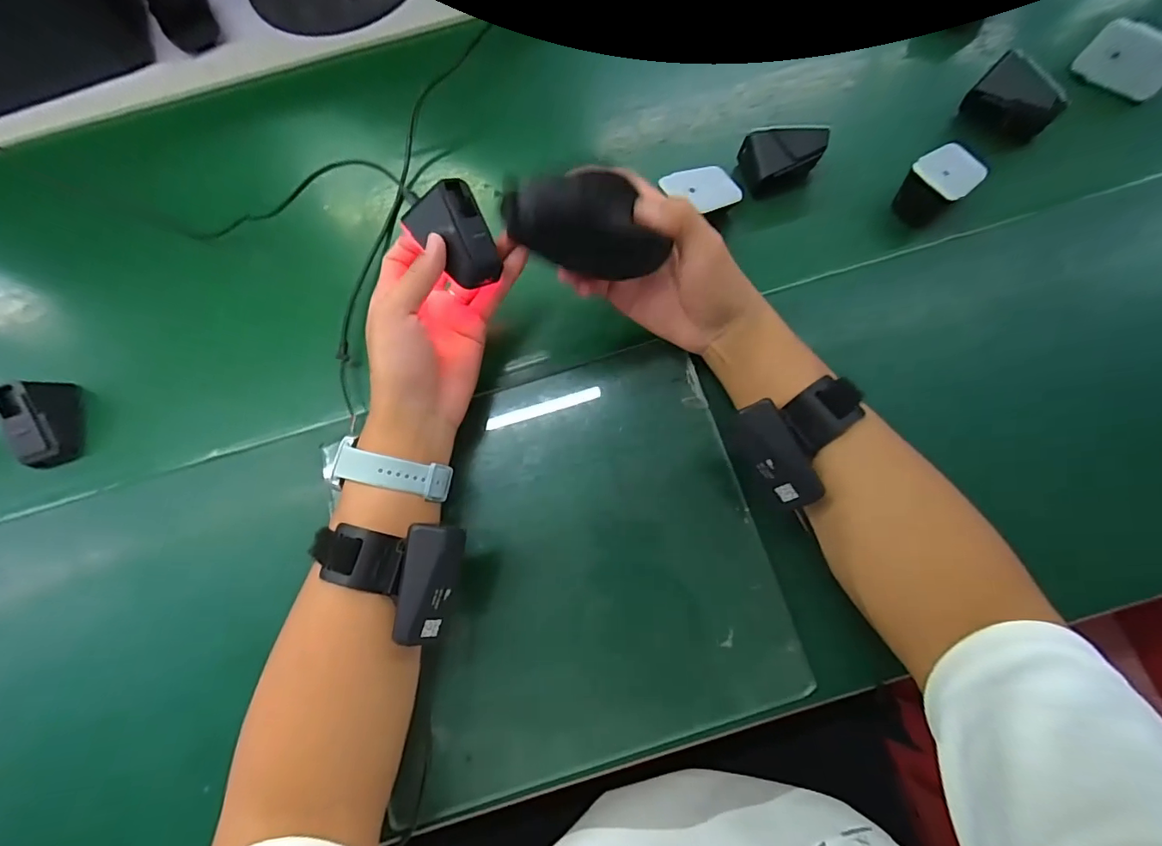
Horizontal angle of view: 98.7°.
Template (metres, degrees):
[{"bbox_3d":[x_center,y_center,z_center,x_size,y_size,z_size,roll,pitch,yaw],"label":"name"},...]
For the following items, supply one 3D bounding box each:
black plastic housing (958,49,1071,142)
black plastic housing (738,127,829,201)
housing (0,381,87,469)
[{"bbox_3d":[0.376,-0.277,0.435,0.068,0.049,0.033,41,81,9],"label":"black plastic housing"},{"bbox_3d":[0.174,-0.227,0.432,0.066,0.042,0.043,-15,75,-2],"label":"black plastic housing"},{"bbox_3d":[-0.434,-0.001,0.399,0.035,0.042,0.067,-15,75,-1],"label":"housing"}]

